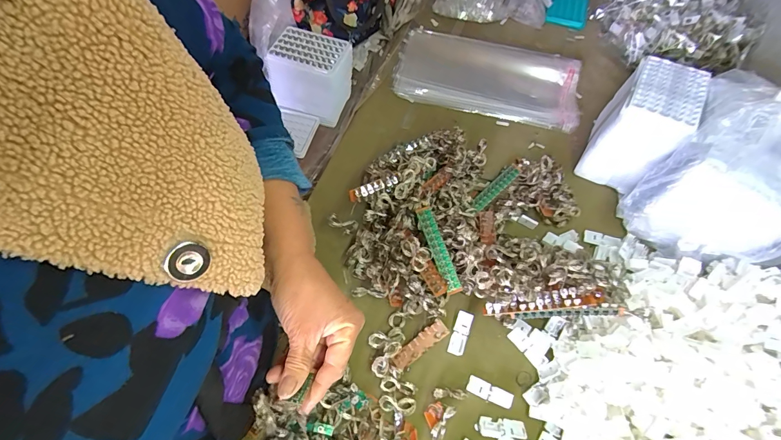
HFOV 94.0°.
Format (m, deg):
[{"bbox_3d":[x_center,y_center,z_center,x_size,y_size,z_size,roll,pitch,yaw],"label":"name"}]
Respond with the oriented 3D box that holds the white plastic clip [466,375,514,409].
[{"bbox_3d":[0.124,0.215,0.454,0.056,0.007,0.020,22,63,12],"label":"white plastic clip"}]

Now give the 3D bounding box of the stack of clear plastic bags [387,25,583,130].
[{"bbox_3d":[0.183,-0.274,0.694,0.339,0.031,0.166,15,62,5],"label":"stack of clear plastic bags"}]

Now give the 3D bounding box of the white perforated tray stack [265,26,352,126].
[{"bbox_3d":[-0.145,-0.262,0.674,0.138,0.109,0.104,14,62,4],"label":"white perforated tray stack"}]

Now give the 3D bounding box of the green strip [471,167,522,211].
[{"bbox_3d":[0.167,-0.050,0.584,0.104,0.010,0.021,-39,70,-20],"label":"green strip"}]

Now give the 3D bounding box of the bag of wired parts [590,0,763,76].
[{"bbox_3d":[0.577,-0.455,0.755,0.244,0.090,0.379,17,63,6],"label":"bag of wired parts"}]

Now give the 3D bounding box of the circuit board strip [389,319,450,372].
[{"bbox_3d":[0.038,0.162,0.472,0.083,0.007,0.022,-34,69,-19],"label":"circuit board strip"}]

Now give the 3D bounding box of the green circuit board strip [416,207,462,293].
[{"bbox_3d":[0.067,0.040,0.510,0.023,0.009,0.127,-18,75,-10],"label":"green circuit board strip"}]

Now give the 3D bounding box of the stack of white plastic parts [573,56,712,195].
[{"bbox_3d":[0.373,-0.139,0.557,0.091,0.149,0.134,30,65,13],"label":"stack of white plastic parts"}]

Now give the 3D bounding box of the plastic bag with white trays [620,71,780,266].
[{"bbox_3d":[0.464,-0.067,0.497,0.170,0.180,0.221,37,66,15],"label":"plastic bag with white trays"}]

